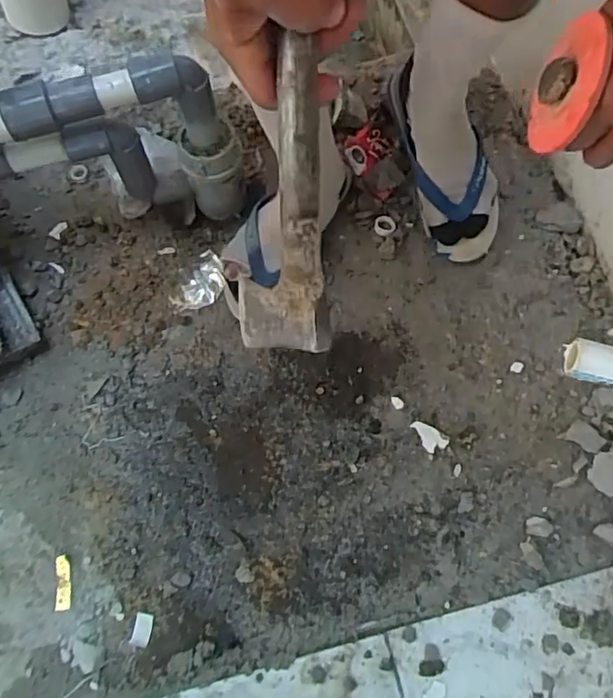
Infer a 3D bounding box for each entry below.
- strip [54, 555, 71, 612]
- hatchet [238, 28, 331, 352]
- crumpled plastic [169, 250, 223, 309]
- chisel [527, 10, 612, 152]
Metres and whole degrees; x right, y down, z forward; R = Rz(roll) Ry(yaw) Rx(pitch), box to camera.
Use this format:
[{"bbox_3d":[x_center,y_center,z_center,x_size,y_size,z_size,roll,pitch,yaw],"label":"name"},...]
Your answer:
[{"bbox_3d":[-0.265,0.253,0.643,0.017,0.004,0.055,-8,71,-1],"label":"strip"},{"bbox_3d":[-0.010,-0.128,0.341,0.055,0.030,0.259,3,100,3],"label":"hatchet"},{"bbox_3d":[-0.139,-0.084,0.759,0.080,0.012,0.057,-43,75,-11],"label":"crumpled plastic"},{"bbox_3d":[0.240,-0.138,0.360,0.207,0.065,0.067,9,72,-8],"label":"chisel"}]

